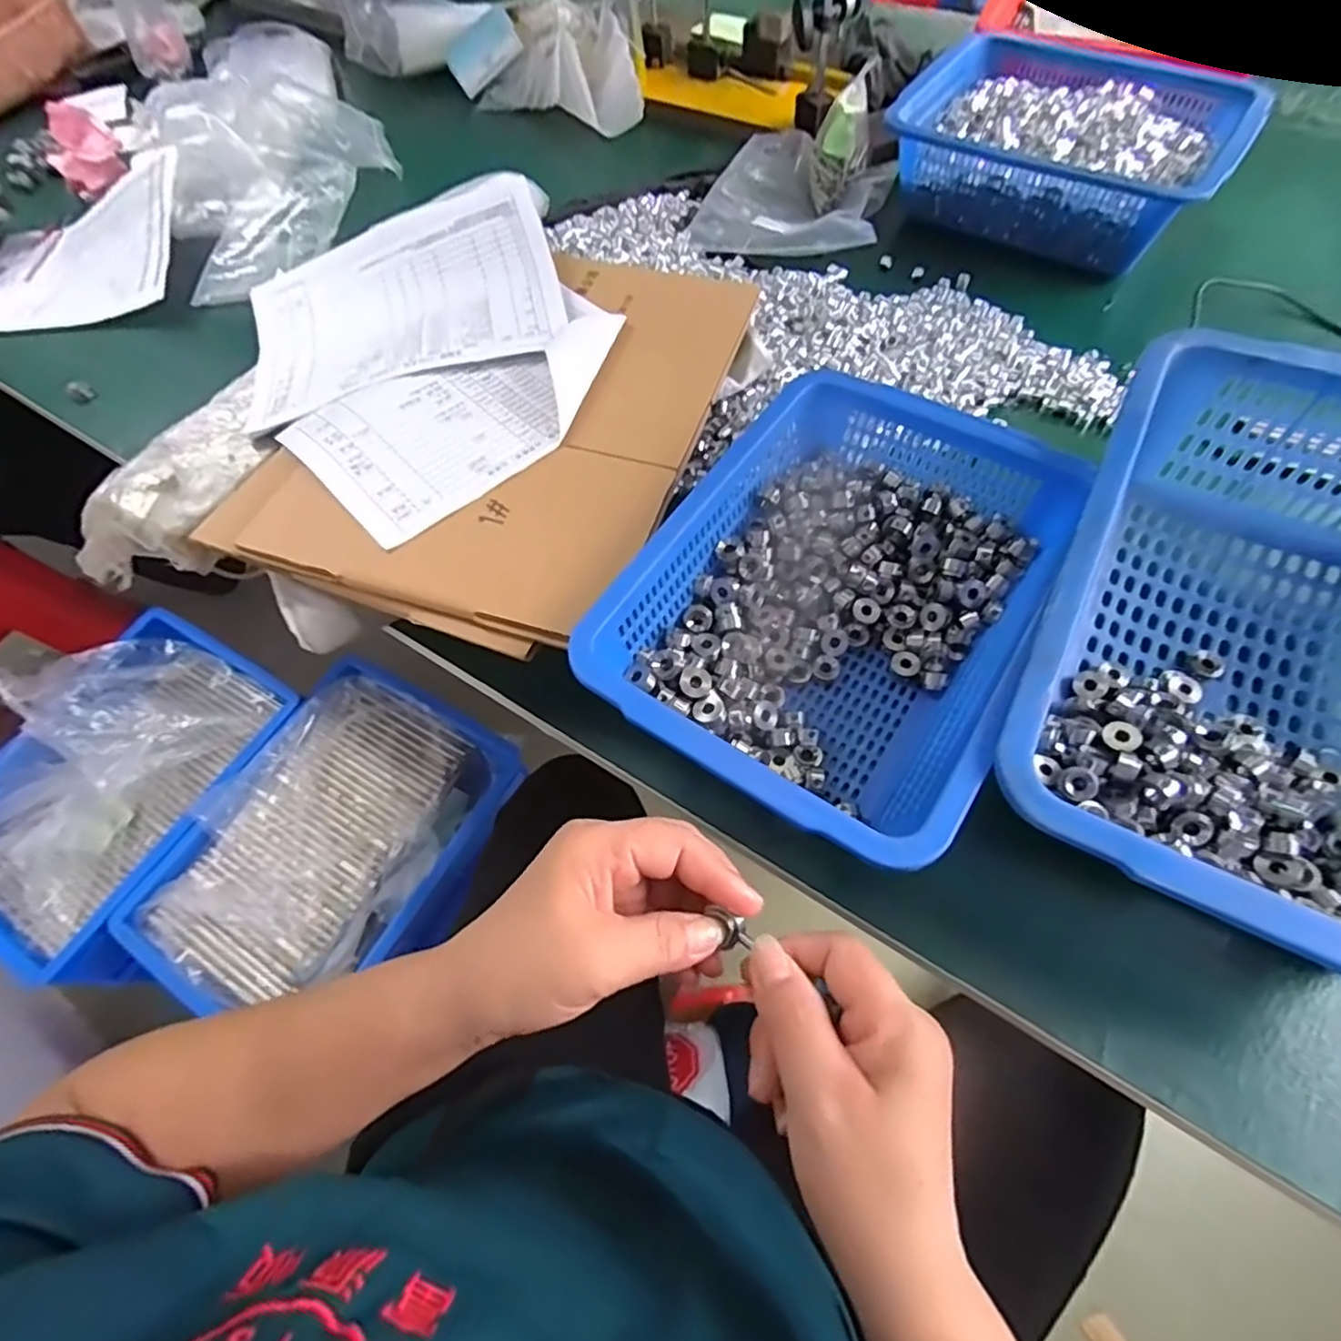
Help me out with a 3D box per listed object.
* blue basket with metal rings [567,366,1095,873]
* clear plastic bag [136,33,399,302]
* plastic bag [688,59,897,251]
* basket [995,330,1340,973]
[{"bbox_3d":[0.114,-0.048,0.440,0.227,0.094,0.313,29,68,17],"label":"blue basket with metal rings"},{"bbox_3d":[-0.474,-0.615,0.775,0.271,0.118,0.321,-25,63,-9],"label":"clear plastic bag"},{"bbox_3d":[0.140,-0.540,0.704,0.181,0.069,0.237,17,65,12],"label":"plastic bag"},{"bbox_3d":[0.355,-0.007,0.386,0.263,0.128,0.358,25,67,16],"label":"basket"}]

